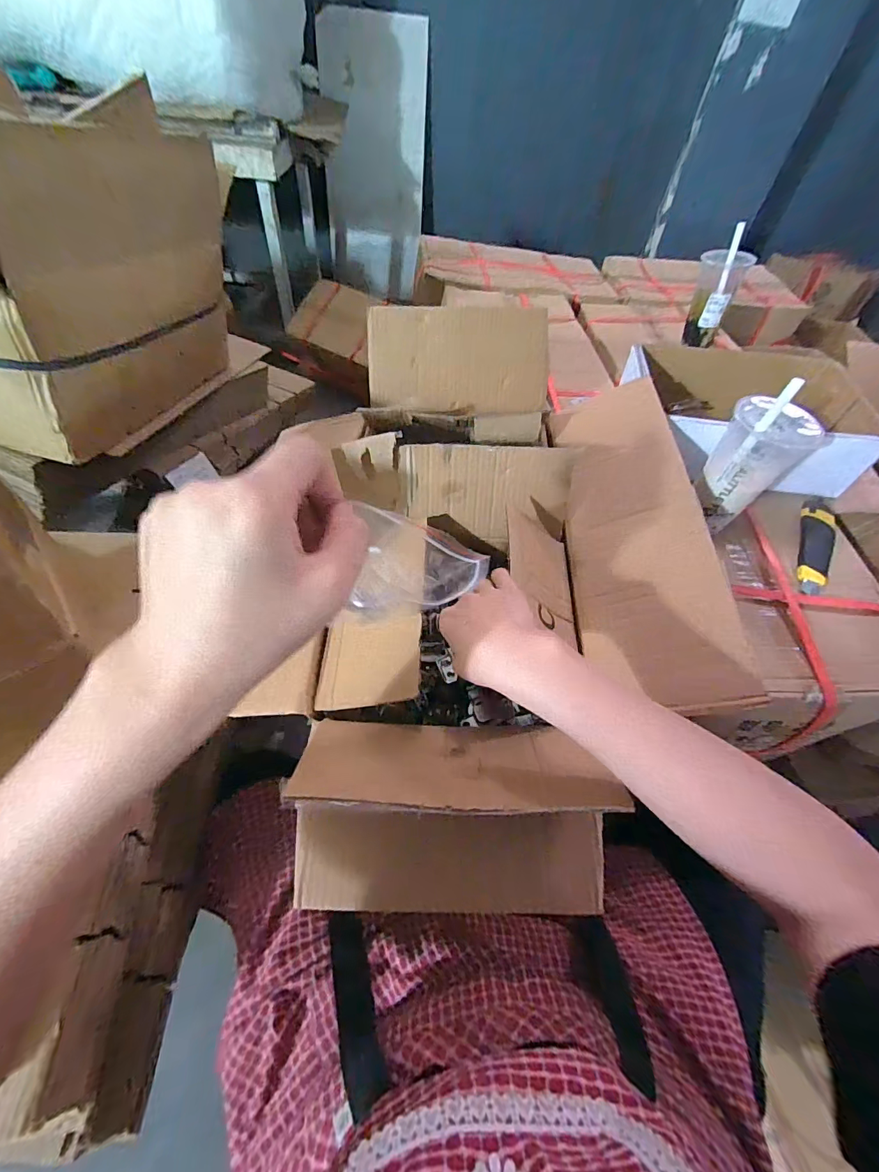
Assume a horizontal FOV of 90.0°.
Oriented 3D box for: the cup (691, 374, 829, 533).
[{"bbox_3d":[0.374,-0.151,0.532,0.089,0.174,0.082,3,54,-4],"label":"cup"}]

